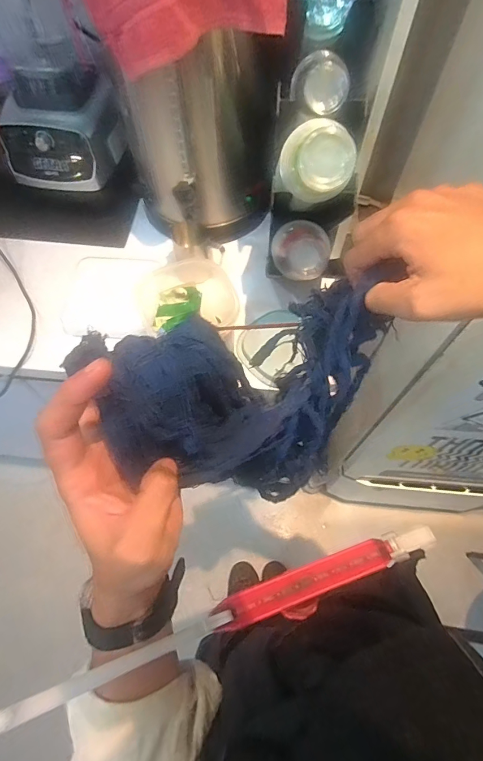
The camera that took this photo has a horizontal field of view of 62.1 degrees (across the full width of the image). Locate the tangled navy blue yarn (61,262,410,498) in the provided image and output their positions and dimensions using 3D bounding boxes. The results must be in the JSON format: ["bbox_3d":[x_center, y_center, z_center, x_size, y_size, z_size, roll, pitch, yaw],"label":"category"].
[{"bbox_3d":[0.022,0.021,0.316,0.211,0.228,0.098,-35,68,-15],"label":"tangled navy blue yarn"}]

